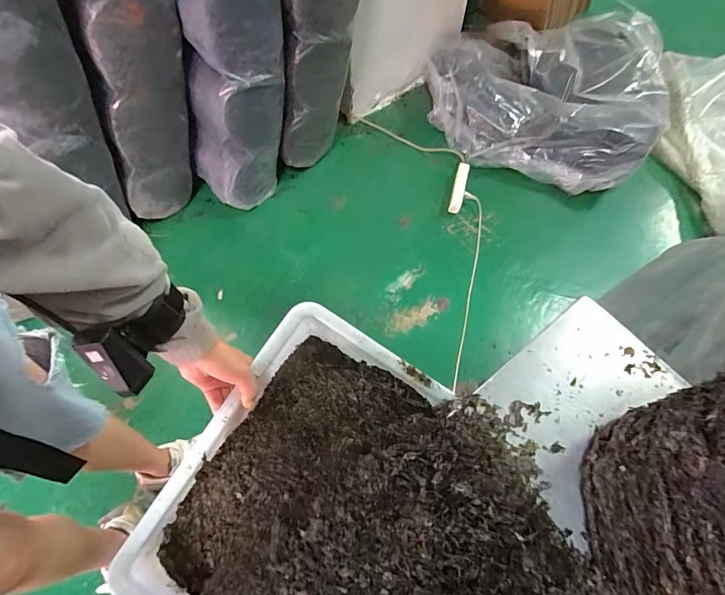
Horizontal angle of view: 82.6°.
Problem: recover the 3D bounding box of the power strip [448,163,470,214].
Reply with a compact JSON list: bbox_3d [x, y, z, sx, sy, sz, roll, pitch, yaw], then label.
[{"bbox_3d":[0.297,-0.339,1.266,0.041,0.025,0.171,13,75,15],"label":"power strip"}]

